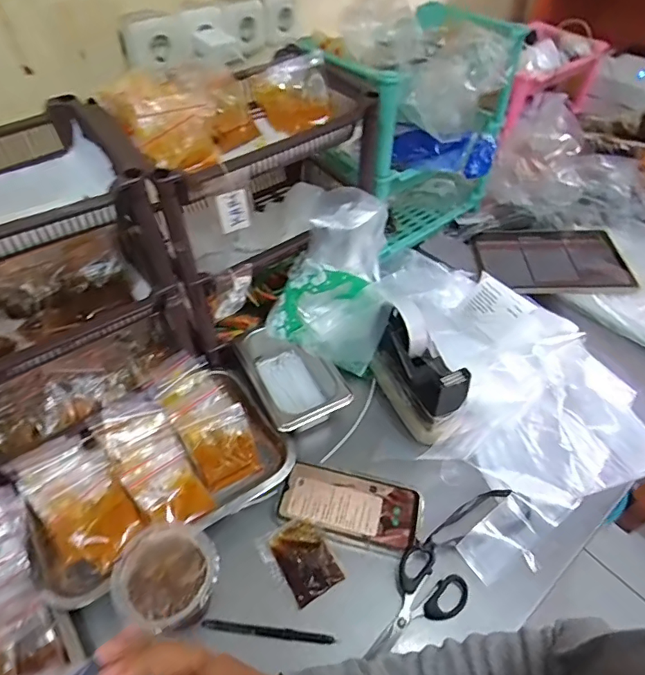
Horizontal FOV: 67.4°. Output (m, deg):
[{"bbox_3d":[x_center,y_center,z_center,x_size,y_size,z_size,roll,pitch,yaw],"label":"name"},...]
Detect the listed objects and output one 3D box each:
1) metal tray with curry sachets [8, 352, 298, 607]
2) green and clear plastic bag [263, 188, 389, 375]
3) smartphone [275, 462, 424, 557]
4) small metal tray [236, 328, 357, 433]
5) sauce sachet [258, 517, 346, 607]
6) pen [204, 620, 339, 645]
[{"bbox_3d":[-0.200,0.149,0.579,0.280,0.054,0.198,-27,54,-23],"label":"metal tray with curry sachets"},{"bbox_3d":[0.006,-0.065,0.651,0.147,0.202,0.151,-2,49,-3],"label":"green and clear plastic bag"},{"bbox_3d":[0.033,0.197,0.565,0.160,0.010,0.079,12,50,10],"label":"smartphone"},{"bbox_3d":[-0.046,0.055,0.662,0.100,0.064,0.166,-24,53,-20],"label":"small metal tray"},{"bbox_3d":[-0.023,0.242,0.530,0.069,0.017,0.082,-25,54,-21],"label":"sauce sachet"},{"bbox_3d":[-0.055,0.297,0.488,0.132,0.007,0.010,6,49,4],"label":"pen"}]

